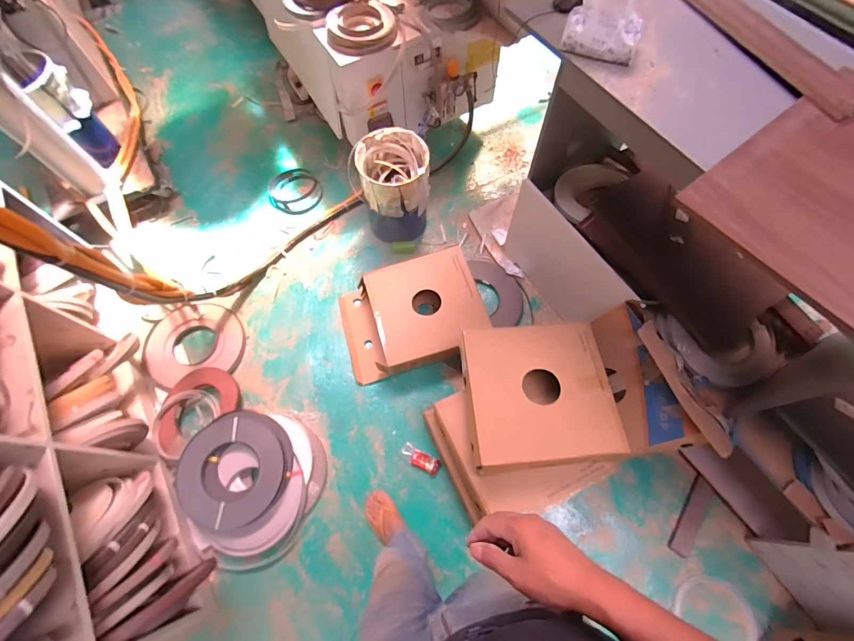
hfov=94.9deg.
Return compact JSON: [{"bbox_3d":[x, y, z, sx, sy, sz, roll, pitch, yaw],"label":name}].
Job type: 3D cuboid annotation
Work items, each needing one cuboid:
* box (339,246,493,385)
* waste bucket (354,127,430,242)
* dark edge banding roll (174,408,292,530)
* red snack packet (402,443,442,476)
[{"bbox_3d":[-0.062,-0.024,1.601,0.560,0.158,0.419,-15,67,-5],"label":"box"},{"bbox_3d":[-0.129,-0.555,1.675,0.276,0.375,0.306,-2,66,0],"label":"waste bucket"},{"bbox_3d":[-0.684,0.524,1.383,0.397,0.068,0.385,0,72,1],"label":"dark edge banding roll"},{"bbox_3d":[-0.024,0.517,1.455,0.149,0.035,0.059,26,69,12],"label":"red snack packet"}]

